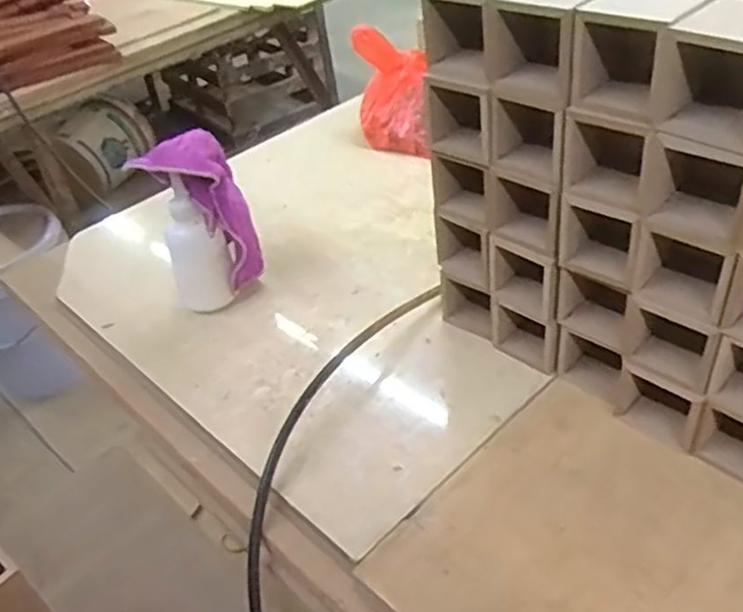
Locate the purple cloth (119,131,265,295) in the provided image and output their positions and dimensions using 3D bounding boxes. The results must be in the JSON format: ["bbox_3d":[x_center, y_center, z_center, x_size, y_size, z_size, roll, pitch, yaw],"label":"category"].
[{"bbox_3d":[-0.152,-0.091,0.685,0.074,0.173,0.064,-32,41,-4],"label":"purple cloth"}]

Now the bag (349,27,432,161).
[{"bbox_3d":[0.025,-0.291,0.955,0.114,0.132,0.093,0,40,10],"label":"bag"}]

